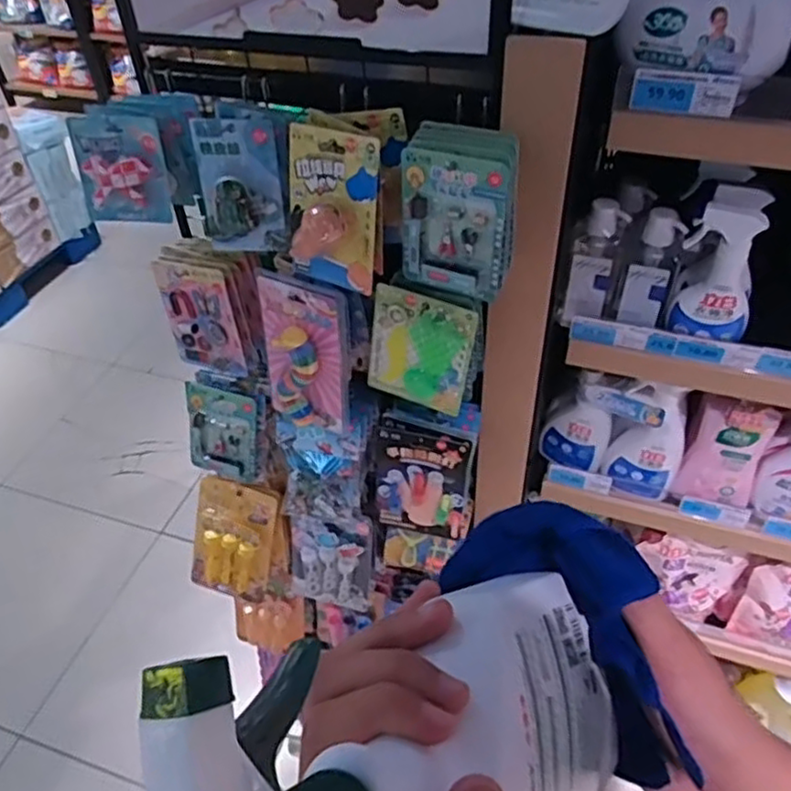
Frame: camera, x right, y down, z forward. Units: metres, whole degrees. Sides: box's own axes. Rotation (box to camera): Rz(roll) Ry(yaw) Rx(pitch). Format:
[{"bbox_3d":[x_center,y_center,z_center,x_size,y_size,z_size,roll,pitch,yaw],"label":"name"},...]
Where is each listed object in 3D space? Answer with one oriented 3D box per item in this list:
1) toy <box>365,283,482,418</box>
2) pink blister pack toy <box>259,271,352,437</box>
[{"bbox_3d":[0.027,-0.051,0.815,0.124,0.149,0.010,20,39,14],"label":"toy"},{"bbox_3d":[-0.113,-0.043,0.847,0.120,0.217,0.048,13,39,19],"label":"pink blister pack toy"}]

